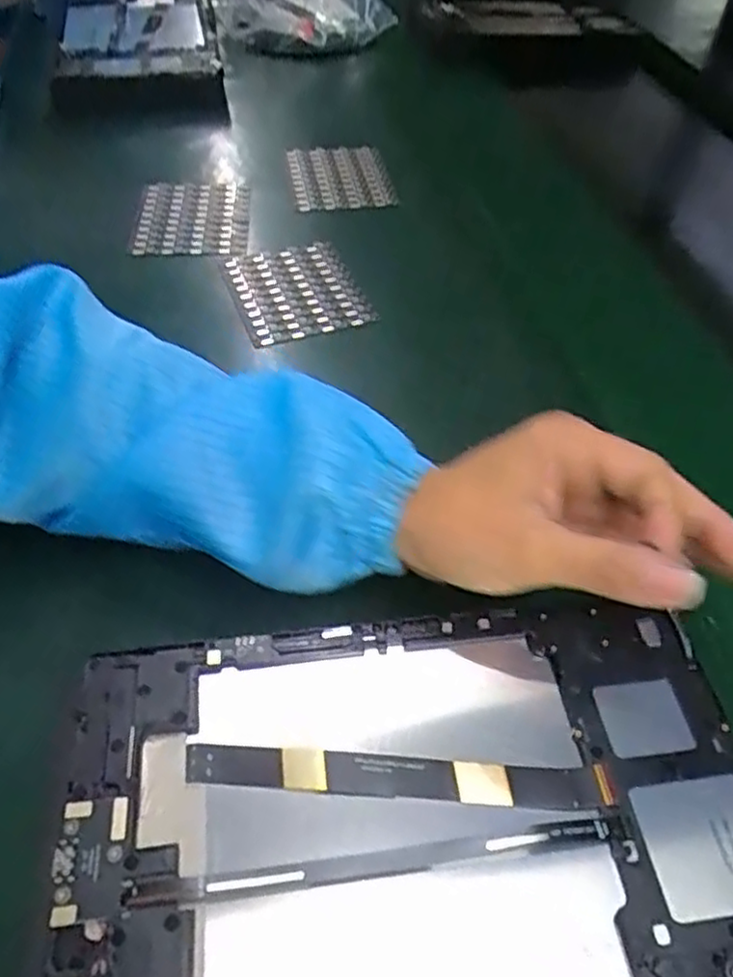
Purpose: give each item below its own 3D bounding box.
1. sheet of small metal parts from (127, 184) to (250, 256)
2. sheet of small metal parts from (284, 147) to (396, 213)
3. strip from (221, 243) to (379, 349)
[{"bbox_3d":[-0.133,-0.208,0.544,0.083,0.012,0.096,-1,49,-5],"label":"sheet of small metal parts"},{"bbox_3d":[-0.024,-0.271,0.612,0.081,0.012,0.101,-7,52,-7],"label":"sheet of small metal parts"},{"bbox_3d":[-0.050,-0.138,0.491,0.081,0.010,0.100,-16,52,-17],"label":"strip"}]

